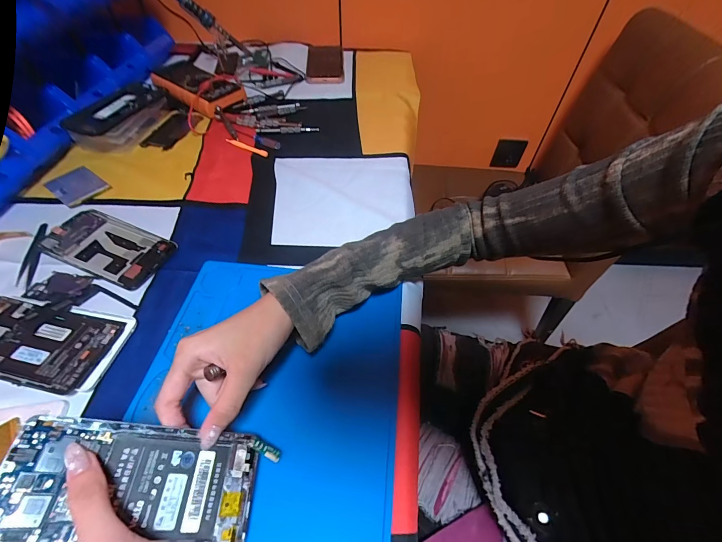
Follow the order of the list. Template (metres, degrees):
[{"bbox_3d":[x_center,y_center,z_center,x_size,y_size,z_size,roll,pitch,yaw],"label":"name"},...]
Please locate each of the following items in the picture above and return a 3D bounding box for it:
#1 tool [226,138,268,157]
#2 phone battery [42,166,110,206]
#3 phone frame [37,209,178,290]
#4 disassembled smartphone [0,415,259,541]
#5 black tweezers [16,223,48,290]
[{"bbox_3d":[-0.183,-0.197,0.540,0.083,0.005,0.013,22,56,17],"label":"tool"},{"bbox_3d":[-0.398,-0.121,0.475,0.080,0.004,0.056,30,58,22],"label":"phone battery"},{"bbox_3d":[-0.301,-0.030,0.402,0.155,0.013,0.073,19,55,15],"label":"phone frame"},{"bbox_3d":[-0.139,0.135,0.214,0.141,0.005,0.068,21,47,-25],"label":"disassembled smartphone"},{"bbox_3d":[-0.387,-0.021,0.400,0.016,0.008,0.108,-15,53,-10],"label":"black tweezers"}]

